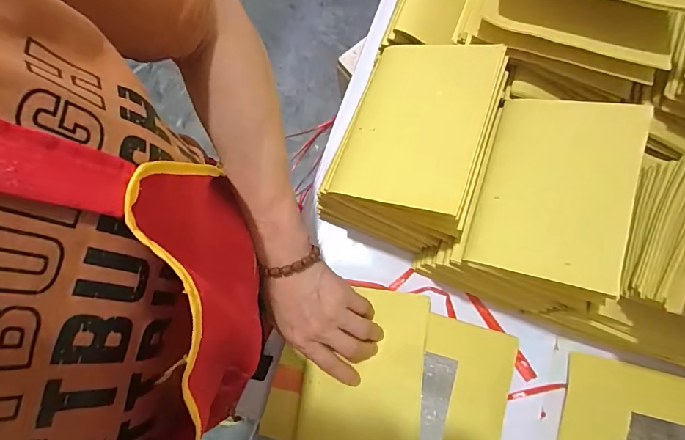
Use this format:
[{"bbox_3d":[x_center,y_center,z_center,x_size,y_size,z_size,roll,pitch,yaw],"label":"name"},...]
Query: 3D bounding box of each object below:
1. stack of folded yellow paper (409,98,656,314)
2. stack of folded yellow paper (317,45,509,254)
[{"bbox_3d":[0.164,-0.016,0.374,0.123,0.120,0.170,21,80,5],"label":"stack of folded yellow paper"},{"bbox_3d":[0.063,-0.072,0.389,0.125,0.122,0.169,20,80,4],"label":"stack of folded yellow paper"}]

